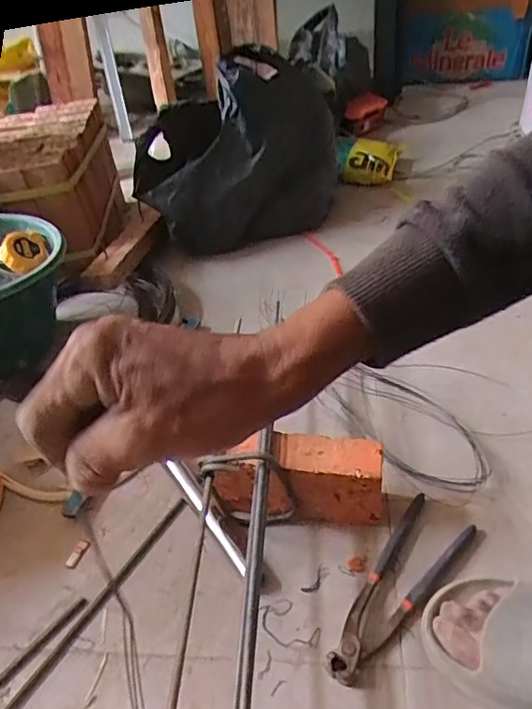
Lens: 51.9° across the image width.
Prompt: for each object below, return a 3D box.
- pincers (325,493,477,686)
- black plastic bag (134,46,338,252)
[{"bbox_3d":[0.135,0.241,0.574,0.075,0.020,0.220,29,53,33],"label":"pincers"},{"bbox_3d":[-0.045,-0.387,1.114,0.439,0.339,0.153,-20,42,-13],"label":"black plastic bag"}]

